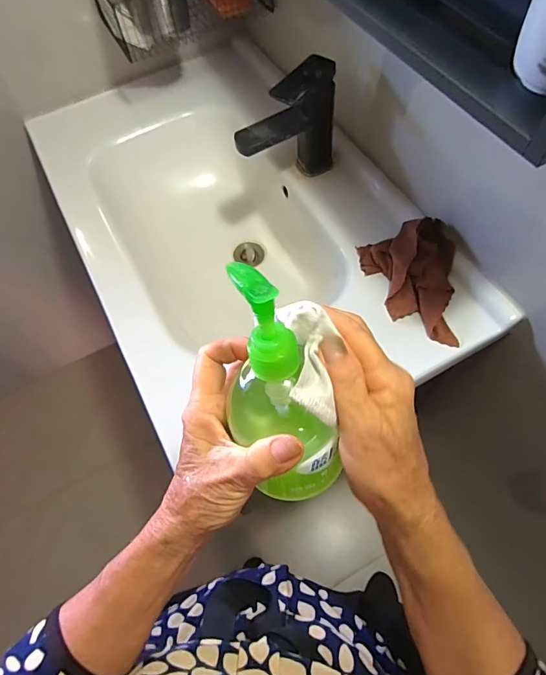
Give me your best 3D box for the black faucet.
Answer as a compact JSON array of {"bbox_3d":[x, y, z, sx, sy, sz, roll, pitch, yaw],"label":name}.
[{"bbox_3d":[0.021,-0.299,0.636,0.150,0.162,0.064,-28,64,-12],"label":"black faucet"}]

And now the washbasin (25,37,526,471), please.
[{"bbox_3d":[-0.070,-0.180,0.756,0.474,0.179,0.769,-25,64,-11],"label":"washbasin"}]

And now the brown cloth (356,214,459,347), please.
[{"bbox_3d":[0.185,-0.084,0.582,0.124,0.051,0.169,6,62,6],"label":"brown cloth"}]

